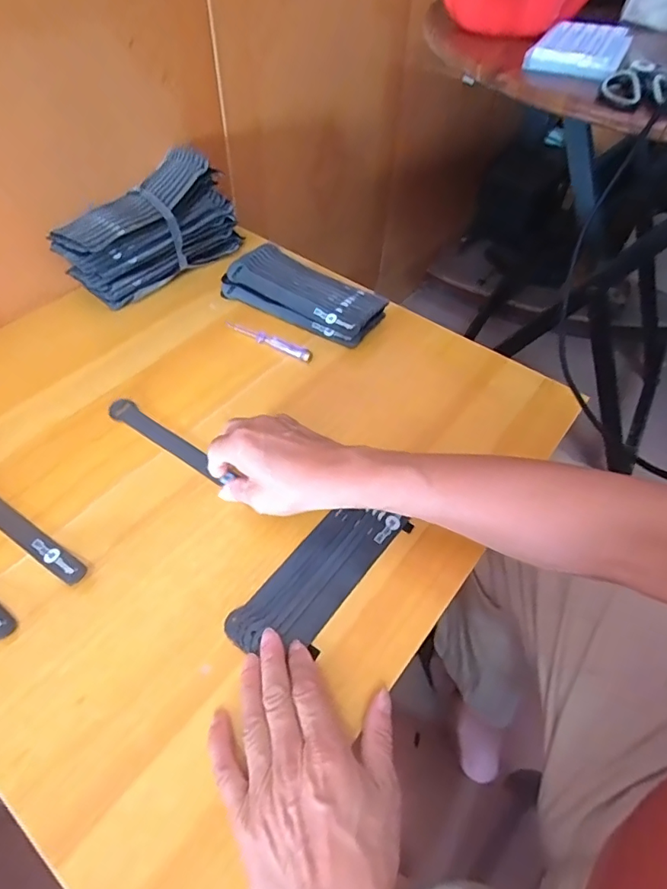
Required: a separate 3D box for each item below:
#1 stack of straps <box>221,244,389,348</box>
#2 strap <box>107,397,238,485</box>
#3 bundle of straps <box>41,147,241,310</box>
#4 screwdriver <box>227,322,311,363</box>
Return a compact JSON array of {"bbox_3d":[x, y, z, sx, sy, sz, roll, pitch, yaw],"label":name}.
[{"bbox_3d":[-0.033,-0.192,0.640,0.198,0.040,0.094,25,55,15],"label":"stack of straps"},{"bbox_3d":[-0.163,-0.003,0.504,0.159,0.009,0.024,31,56,19],"label":"strap"},{"bbox_3d":[-0.228,-0.263,0.634,0.075,0.119,0.225,36,58,22],"label":"bundle of straps"},{"bbox_3d":[-0.078,-0.123,0.598,0.117,0.014,0.016,24,55,14],"label":"screwdriver"}]

